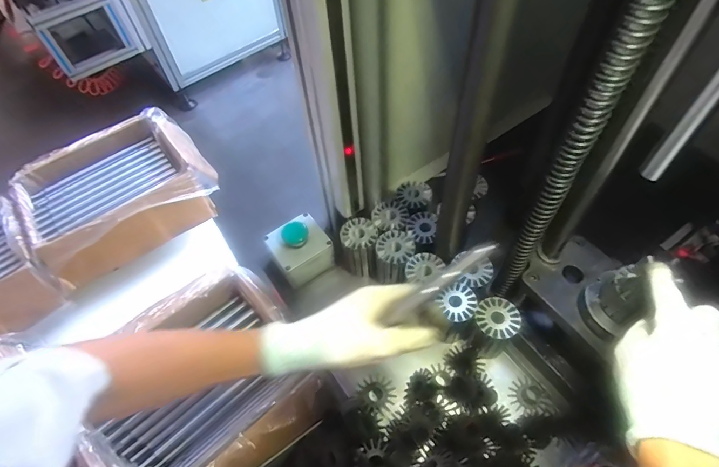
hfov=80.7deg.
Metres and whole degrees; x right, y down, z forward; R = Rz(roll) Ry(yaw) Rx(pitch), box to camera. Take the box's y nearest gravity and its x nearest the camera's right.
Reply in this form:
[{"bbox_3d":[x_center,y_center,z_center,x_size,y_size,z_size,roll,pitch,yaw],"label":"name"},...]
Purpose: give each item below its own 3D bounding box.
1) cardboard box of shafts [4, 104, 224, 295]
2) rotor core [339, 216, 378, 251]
[{"bbox_3d":[-0.466,-0.087,0.824,0.322,0.104,0.287,-34,61,-17],"label":"cardboard box of shafts"},{"bbox_3d":[0.000,-0.001,0.603,0.052,0.011,0.050,-2,57,3],"label":"rotor core"}]

